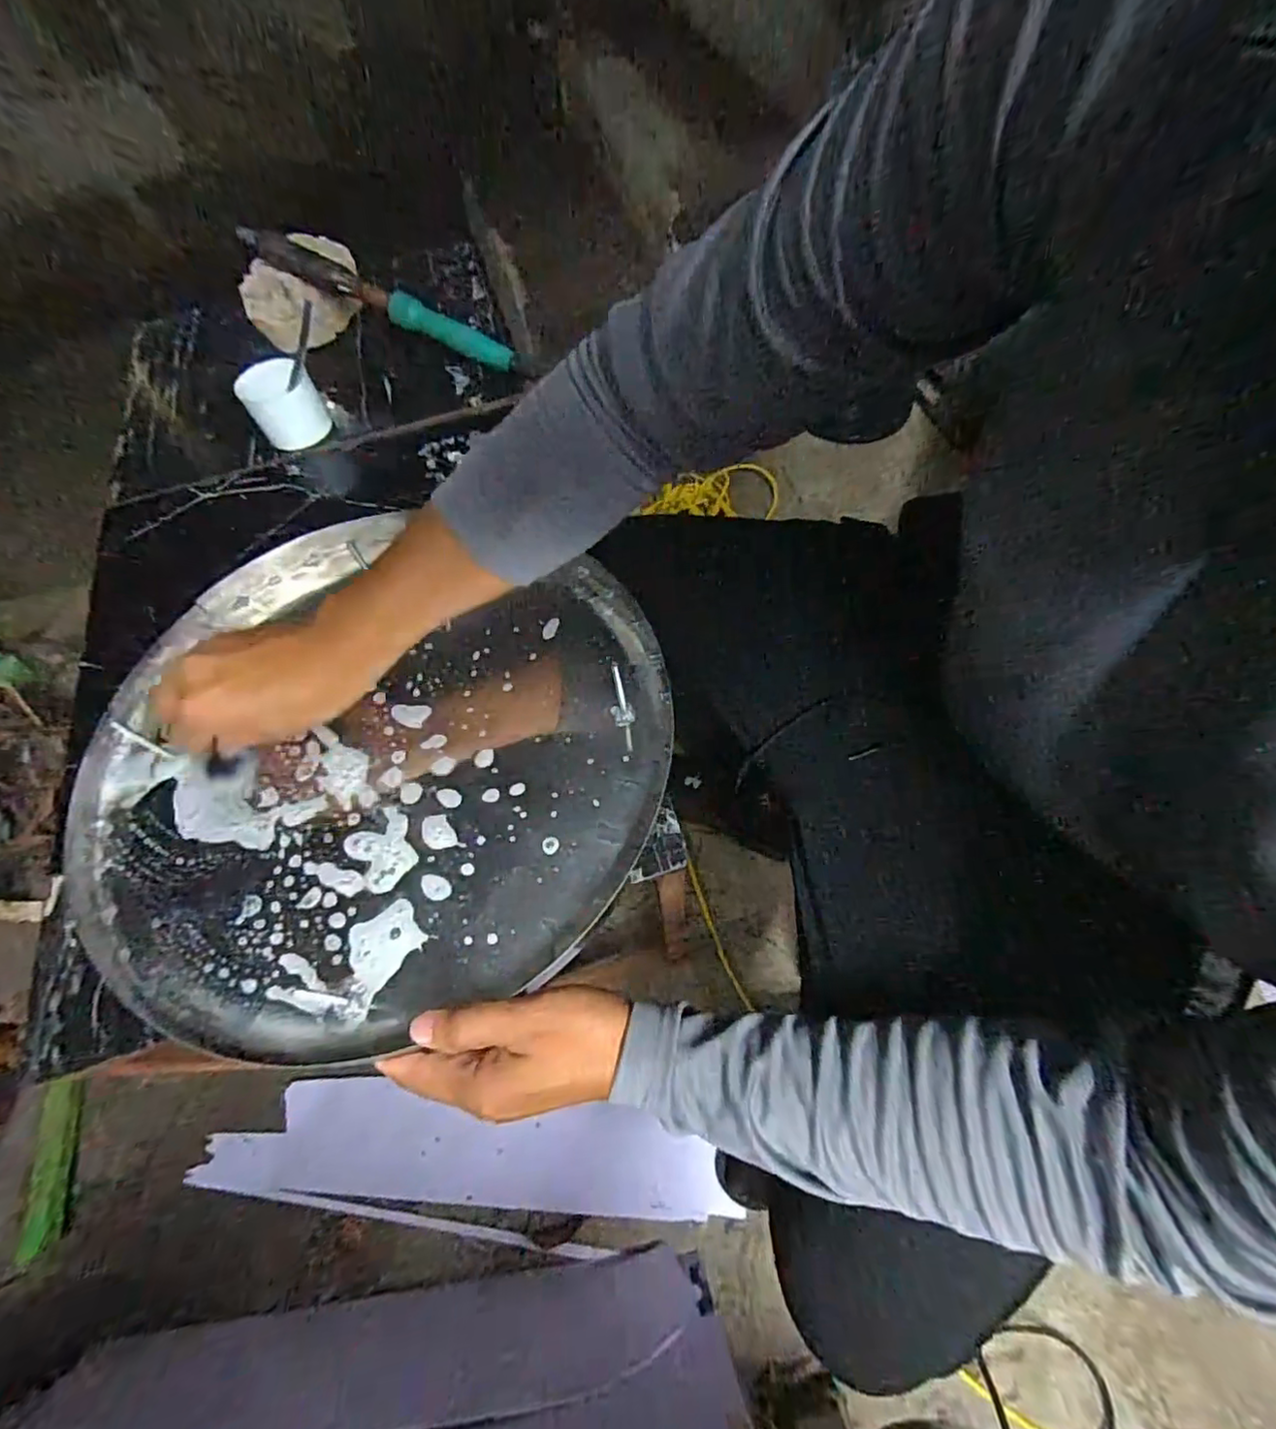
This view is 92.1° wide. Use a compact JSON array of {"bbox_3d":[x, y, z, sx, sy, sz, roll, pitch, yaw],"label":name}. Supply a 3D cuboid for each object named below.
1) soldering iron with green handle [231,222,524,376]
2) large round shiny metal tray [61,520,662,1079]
[{"bbox_3d":[-0.262,-0.418,0.612,0.300,0.040,0.030,27,66,2],"label":"soldering iron with green handle"},{"bbox_3d":[-0.183,0.026,0.430,0.387,0.018,0.373,-1,62,2],"label":"large round shiny metal tray"}]

